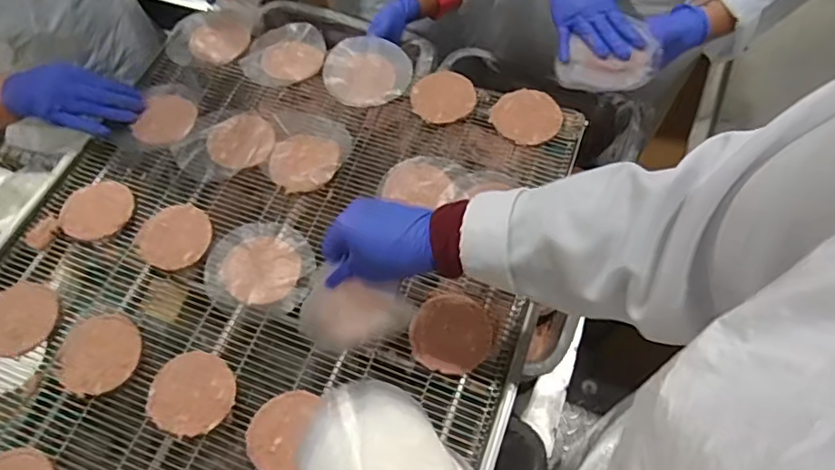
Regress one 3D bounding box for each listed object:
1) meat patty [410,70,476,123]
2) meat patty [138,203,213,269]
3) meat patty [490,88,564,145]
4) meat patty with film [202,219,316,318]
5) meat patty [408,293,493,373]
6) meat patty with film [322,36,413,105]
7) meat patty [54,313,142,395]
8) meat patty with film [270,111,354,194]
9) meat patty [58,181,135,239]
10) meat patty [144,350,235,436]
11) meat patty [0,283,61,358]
[{"bbox_3d":[0.034,-0.185,0.743,0.083,0.010,0.074,-3,65,1],"label":"meat patty"},{"bbox_3d":[-0.290,0.000,0.670,0.084,0.004,0.082,-1,65,2],"label":"meat patty"},{"bbox_3d":[0.141,-0.155,0.723,0.086,0.013,0.076,32,70,16],"label":"meat patty"},{"bbox_3d":[-0.182,0.037,0.647,0.121,0.005,0.113,-1,65,2],"label":"meat patty with film"},{"bbox_3d":[0.036,0.104,0.595,0.082,0.005,0.082,-1,65,2],"label":"meat patty"},{"bbox_3d":[-0.069,-0.229,0.779,0.118,0.012,0.120,-1,65,2],"label":"meat patty with film"},{"bbox_3d":[-0.343,0.128,0.604,0.091,0.005,0.083,-1,65,2],"label":"meat patty"},{"bbox_3d":[-0.137,-0.110,0.716,0.097,0.011,0.118,1,65,3],"label":"meat patty with film"},{"bbox_3d":[-0.394,-0.030,0.687,0.089,0.007,0.077,6,66,5],"label":"meat patty"},{"bbox_3d":[-0.234,0.164,0.583,0.086,0.004,0.082,17,67,10],"label":"meat patty"},{"bbox_3d":[-0.447,0.094,0.626,0.083,0.005,0.082,16,67,9],"label":"meat patty"}]

